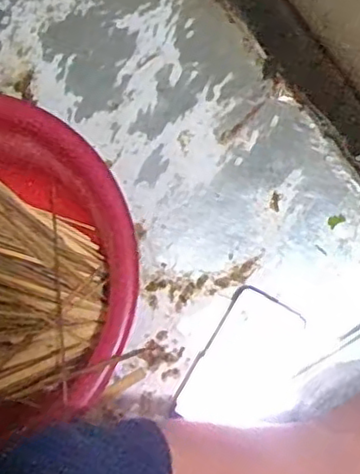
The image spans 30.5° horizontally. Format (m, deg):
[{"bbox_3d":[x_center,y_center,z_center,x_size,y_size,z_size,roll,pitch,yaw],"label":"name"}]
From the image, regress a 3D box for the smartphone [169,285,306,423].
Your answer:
[{"bbox_3d":[0.063,0.130,0.684,0.080,0.011,0.152,30,78,10],"label":"smartphone"}]

